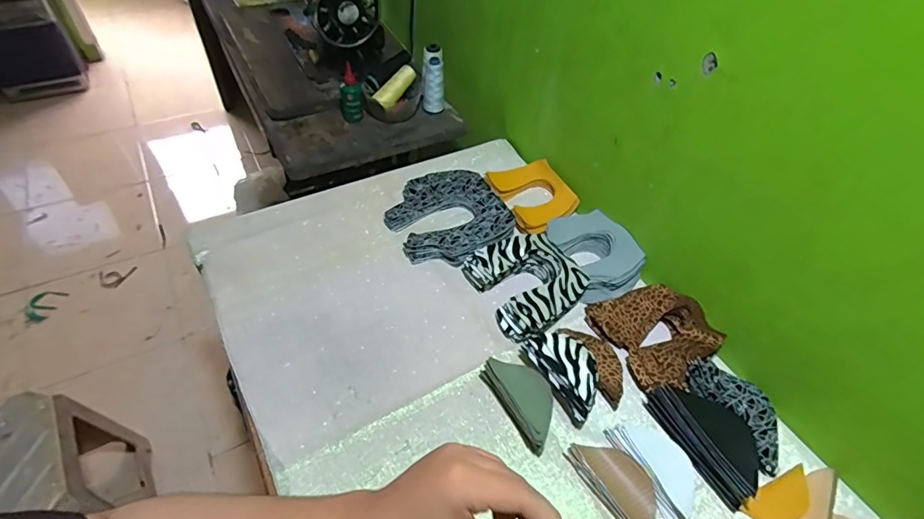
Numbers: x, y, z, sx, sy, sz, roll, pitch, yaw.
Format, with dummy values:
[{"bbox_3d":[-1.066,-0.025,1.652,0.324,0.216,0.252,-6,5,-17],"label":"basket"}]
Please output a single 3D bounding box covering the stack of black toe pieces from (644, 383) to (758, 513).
[{"bbox_3d":[0.309,0.213,0.608,0.086,0.042,0.149,-21,55,-22],"label":"stack of black toe pieces"}]

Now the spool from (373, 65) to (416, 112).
[{"bbox_3d":[-0.137,-0.360,1.025,0.033,0.034,0.113,31,72,20],"label":"spool"}]

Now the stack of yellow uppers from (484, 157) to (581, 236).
[{"bbox_3d":[0.129,-0.114,0.881,0.124,0.034,0.158,-15,53,-18],"label":"stack of yellow uppers"}]

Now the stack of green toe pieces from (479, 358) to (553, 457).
[{"bbox_3d":[0.077,0.177,0.621,0.054,0.052,0.119,-18,54,-20],"label":"stack of green toe pieces"}]

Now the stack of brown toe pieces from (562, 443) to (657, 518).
[{"bbox_3d":[0.183,0.260,0.571,0.057,0.023,0.123,-26,56,-25],"label":"stack of brown toe pieces"}]

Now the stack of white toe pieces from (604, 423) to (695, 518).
[{"bbox_3d":[0.240,0.240,0.590,0.077,0.022,0.118,-24,56,-24],"label":"stack of white toe pieces"}]

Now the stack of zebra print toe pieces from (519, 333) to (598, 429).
[{"bbox_3d":[0.135,0.142,0.639,0.061,0.049,0.126,-22,55,-23],"label":"stack of zebra print toe pieces"}]

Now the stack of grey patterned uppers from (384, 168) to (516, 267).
[{"bbox_3d":[-0.023,-0.071,0.842,0.190,0.043,0.201,-22,55,-22],"label":"stack of grey patterned uppers"}]

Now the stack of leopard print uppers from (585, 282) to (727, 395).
[{"bbox_3d":[0.278,0.097,0.696,0.138,0.042,0.158,-18,53,-20],"label":"stack of leopard print uppers"}]

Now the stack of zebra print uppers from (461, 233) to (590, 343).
[{"bbox_3d":[0.100,0.035,0.747,0.146,0.047,0.157,-24,56,-24],"label":"stack of zebra print uppers"}]

